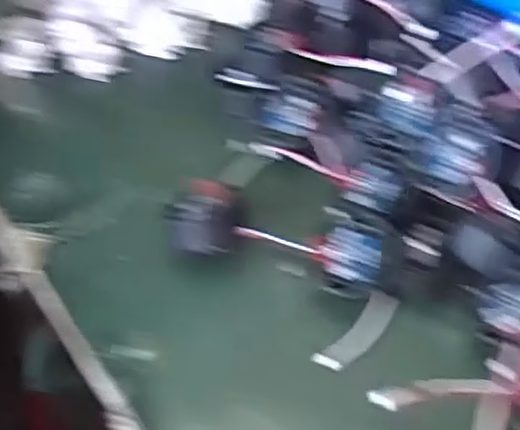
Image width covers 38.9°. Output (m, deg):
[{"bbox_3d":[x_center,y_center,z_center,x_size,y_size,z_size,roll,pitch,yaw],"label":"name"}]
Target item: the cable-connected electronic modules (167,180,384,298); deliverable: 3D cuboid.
[{"bbox_3d":[0.010,0.018,0.468,0.134,0.034,0.044,13,51,15],"label":"cable-connected electronic modules"}]

